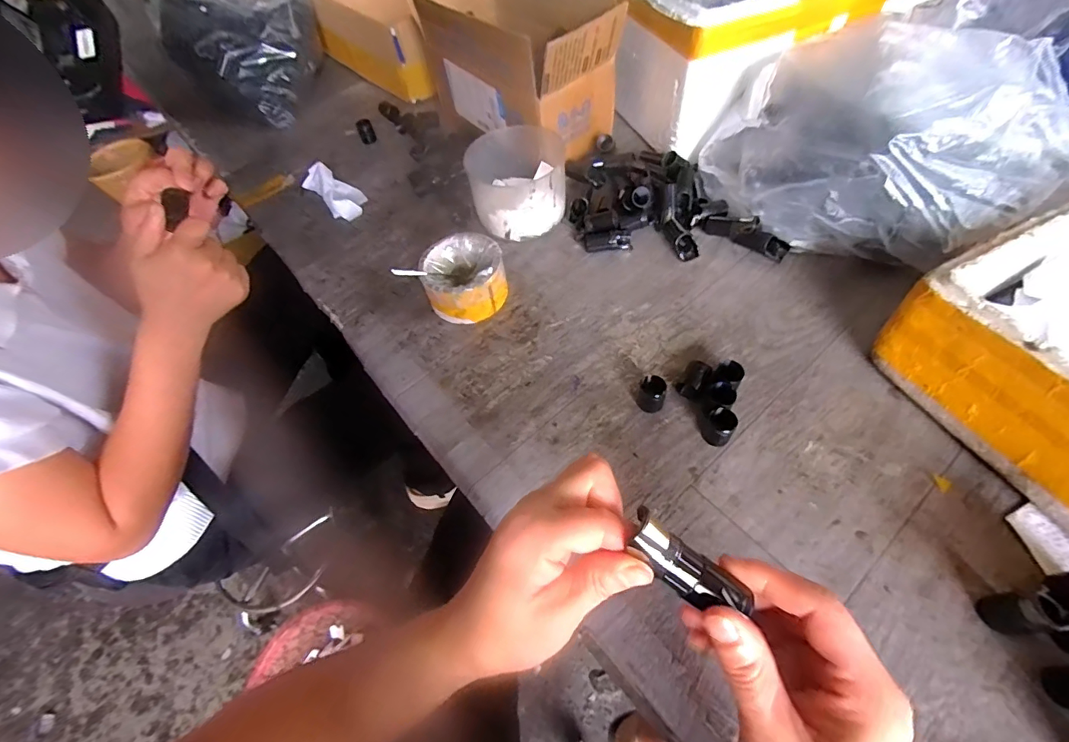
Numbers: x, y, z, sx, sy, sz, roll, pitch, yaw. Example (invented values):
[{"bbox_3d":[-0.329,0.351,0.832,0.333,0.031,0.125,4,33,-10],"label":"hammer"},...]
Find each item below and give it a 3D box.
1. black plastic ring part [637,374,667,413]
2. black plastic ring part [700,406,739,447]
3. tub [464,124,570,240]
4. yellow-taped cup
[{"bbox_3d":[0.103,0.020,0.399,0.022,0.031,0.018,12,60,15],"label":"black plastic ring part"},{"bbox_3d":[0.153,0.047,0.377,0.021,0.030,0.020,-3,57,5],"label":"black plastic ring part"},{"bbox_3d":[-0.019,-0.231,0.550,0.111,0.071,0.131,-4,56,5],"label":"tub"},{"bbox_3d":[-0.075,-0.099,0.484,0.082,0.048,0.083,-3,57,5],"label":"yellow-taped cup"}]

